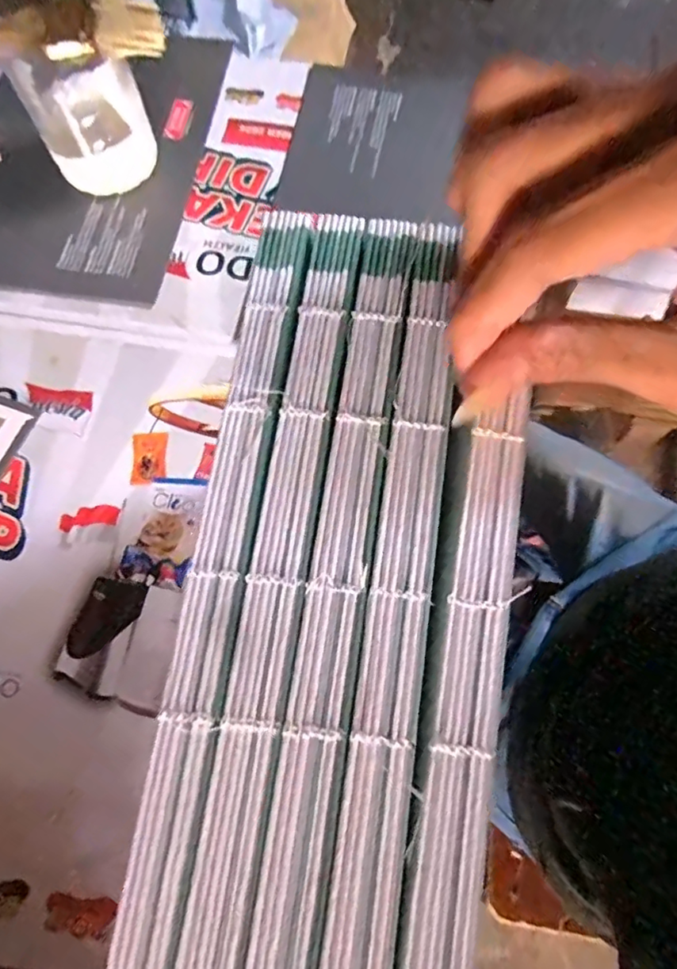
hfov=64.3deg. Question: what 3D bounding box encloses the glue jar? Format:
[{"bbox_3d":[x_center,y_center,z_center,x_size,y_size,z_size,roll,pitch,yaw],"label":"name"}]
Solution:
[{"bbox_3d":[-0.205,-0.302,0.441,0.081,0.105,0.081,-1,71,2],"label":"glue jar"}]

